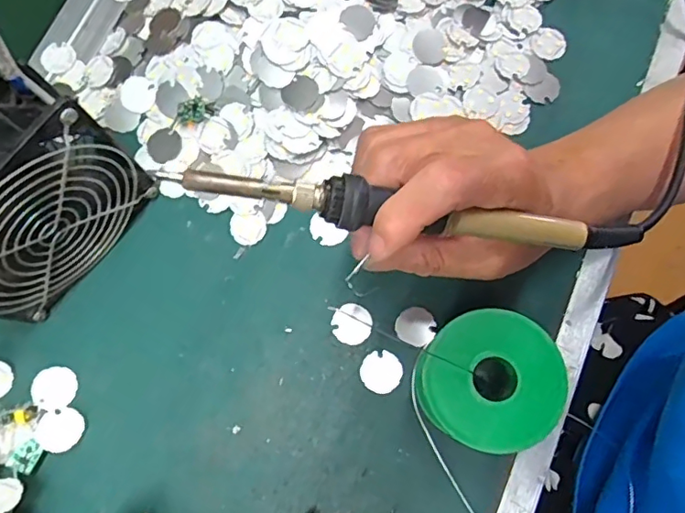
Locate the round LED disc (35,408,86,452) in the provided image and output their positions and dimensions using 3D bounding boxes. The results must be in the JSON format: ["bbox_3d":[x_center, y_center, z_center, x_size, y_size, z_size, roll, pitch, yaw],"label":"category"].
[{"bbox_3d":[-0.171,0.104,0.325,0.027,0.004,0.025,2,57,-3],"label":"round LED disc"}]

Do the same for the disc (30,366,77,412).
[{"bbox_3d":[-0.179,0.081,0.335,0.024,0.007,0.026,0,77,1],"label":"disc"}]

